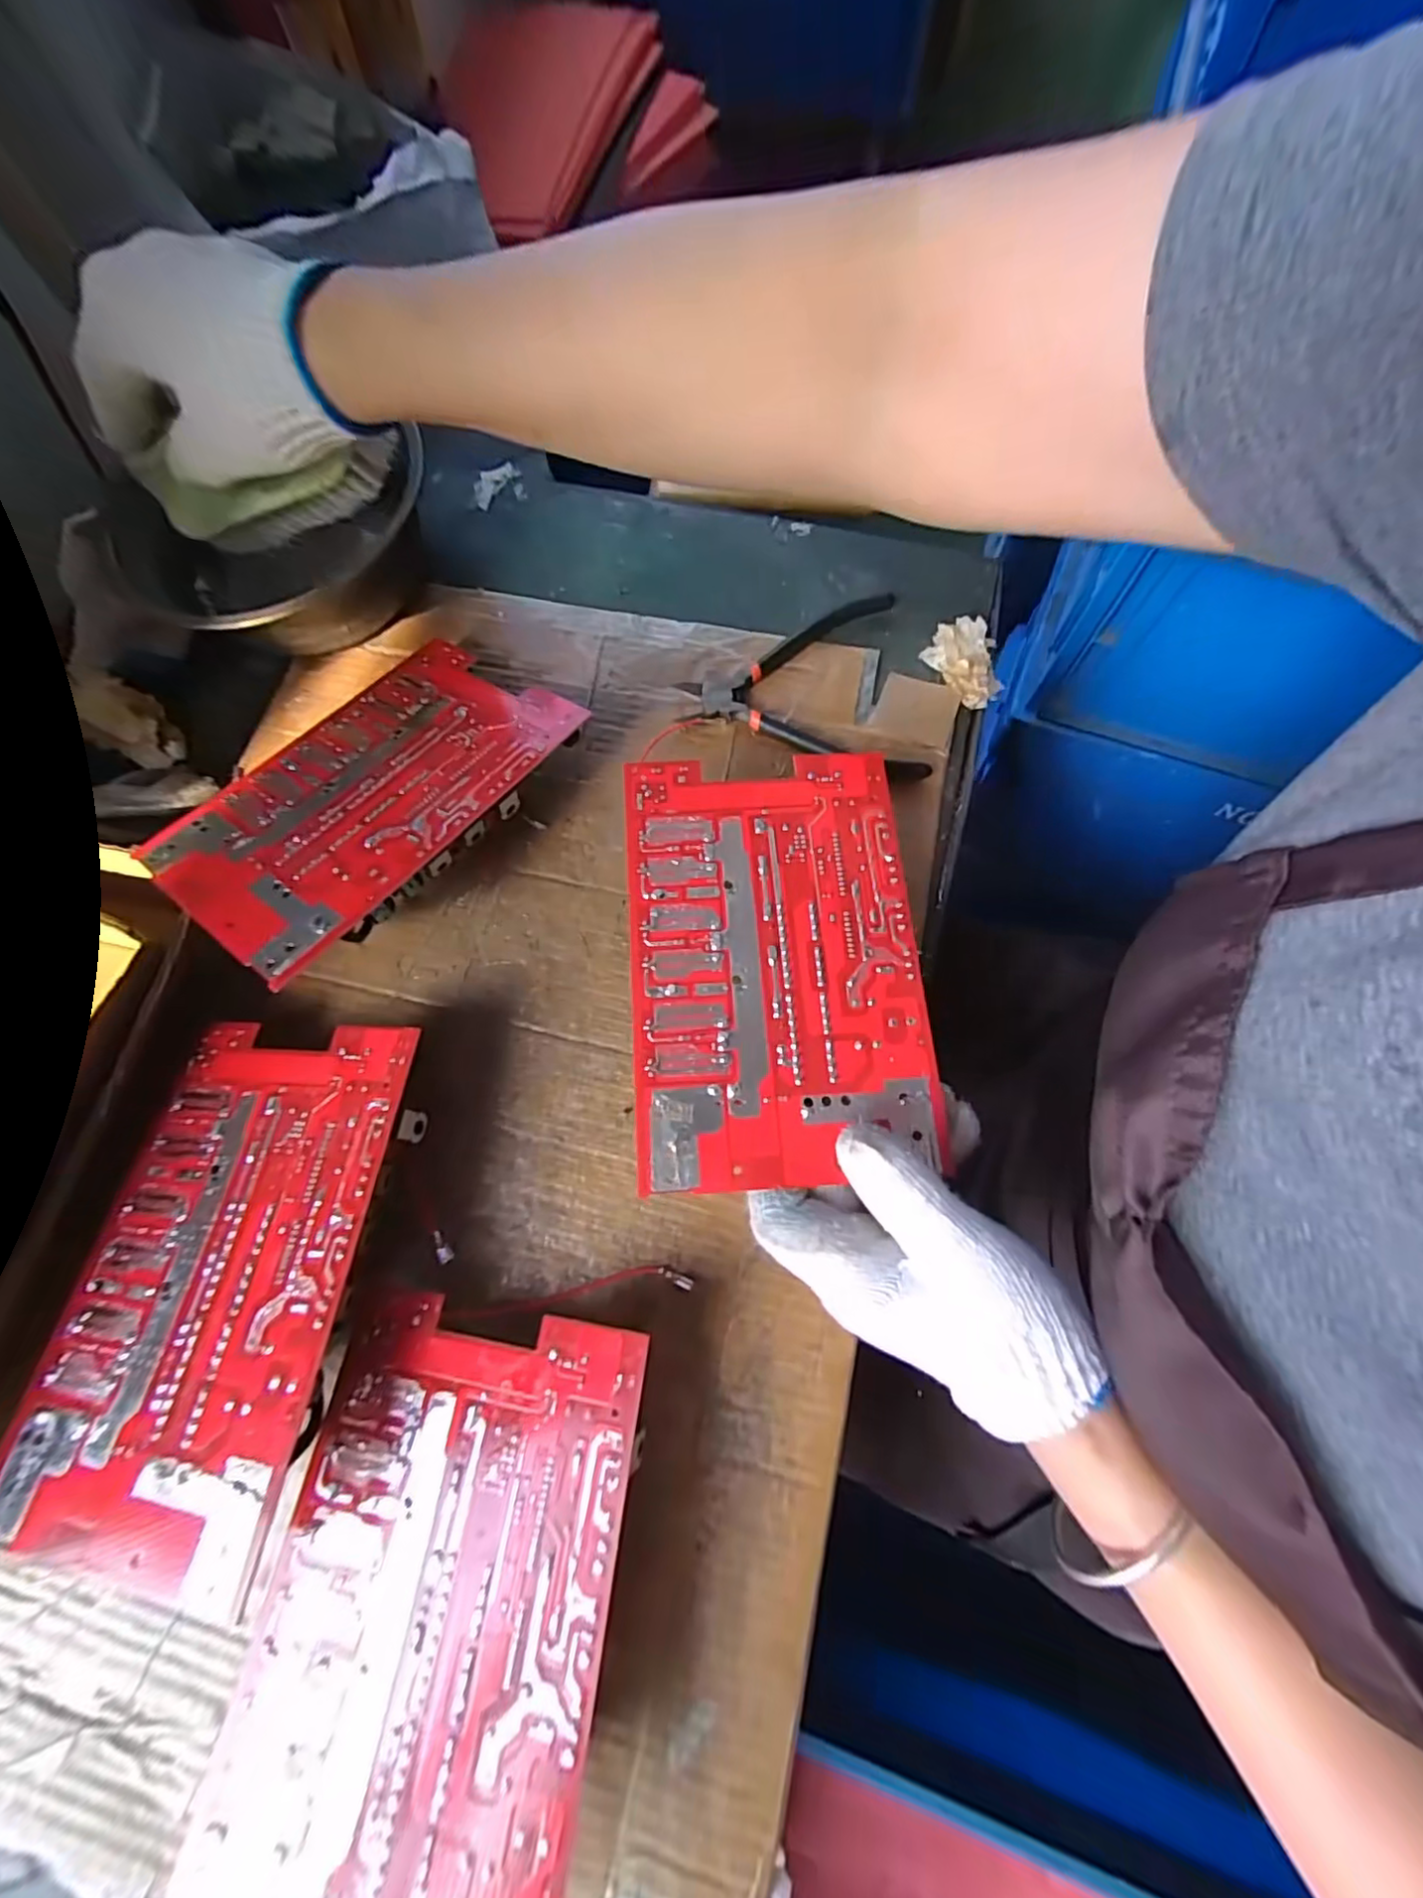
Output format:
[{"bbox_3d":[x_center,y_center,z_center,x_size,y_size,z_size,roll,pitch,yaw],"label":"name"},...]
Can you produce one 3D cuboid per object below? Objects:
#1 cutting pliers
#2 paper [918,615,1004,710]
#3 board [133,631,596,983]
[{"bbox_3d":[0.049,-0.149,0.368,0.134,0.011,0.126,-7,72,-1],"label":"cutting pliers"},{"bbox_3d":[0.148,-0.171,0.367,0.039,0.019,0.052,1,72,2],"label":"paper"},{"bbox_3d":[-0.170,-0.080,0.327,0.133,0.064,0.191,35,76,11],"label":"board"}]

